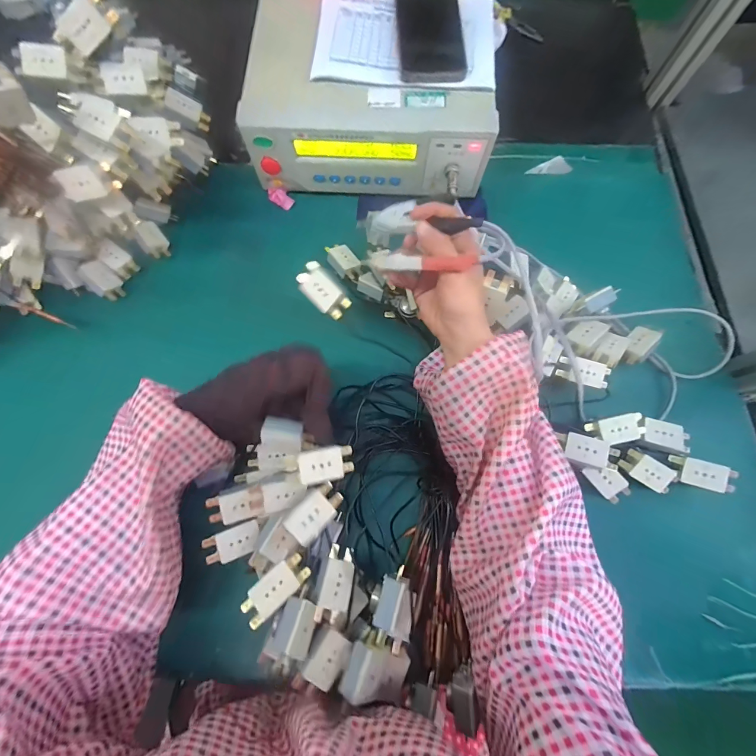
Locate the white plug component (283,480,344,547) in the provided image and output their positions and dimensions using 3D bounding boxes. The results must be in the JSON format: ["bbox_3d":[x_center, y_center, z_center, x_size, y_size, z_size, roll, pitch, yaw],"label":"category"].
[{"bbox_3d":[-0.053,0.115,0.298,0.028,0.016,0.049,41,77,9],"label":"white plug component"}]

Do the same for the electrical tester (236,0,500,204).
[{"bbox_3d":[-0.008,-0.393,0.471,0.306,0.107,0.273,5,74,0],"label":"electrical tester"}]

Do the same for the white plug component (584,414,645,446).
[{"bbox_3d":[0.256,0.055,0.370,0.052,0.015,0.026,-12,75,-4],"label":"white plug component"}]

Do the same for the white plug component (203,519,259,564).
[{"bbox_3d":[-0.135,0.155,0.325,0.048,0.014,0.027,-19,76,-6],"label":"white plug component"}]

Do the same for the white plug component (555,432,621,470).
[{"bbox_3d":[0.215,0.076,0.358,0.054,0.014,0.029,15,66,23],"label":"white plug component"}]

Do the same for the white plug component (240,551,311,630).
[{"bbox_3d":[-0.089,0.182,0.304,0.059,0.022,0.026,-42,79,-11],"label":"white plug component"}]

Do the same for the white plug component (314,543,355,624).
[{"bbox_3d":[-0.036,0.181,0.306,0.026,0.011,0.059,12,74,2],"label":"white plug component"}]

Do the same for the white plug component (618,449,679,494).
[{"bbox_3d":[0.288,0.096,0.369,0.051,0.031,0.023,35,40,24],"label":"white plug component"}]

